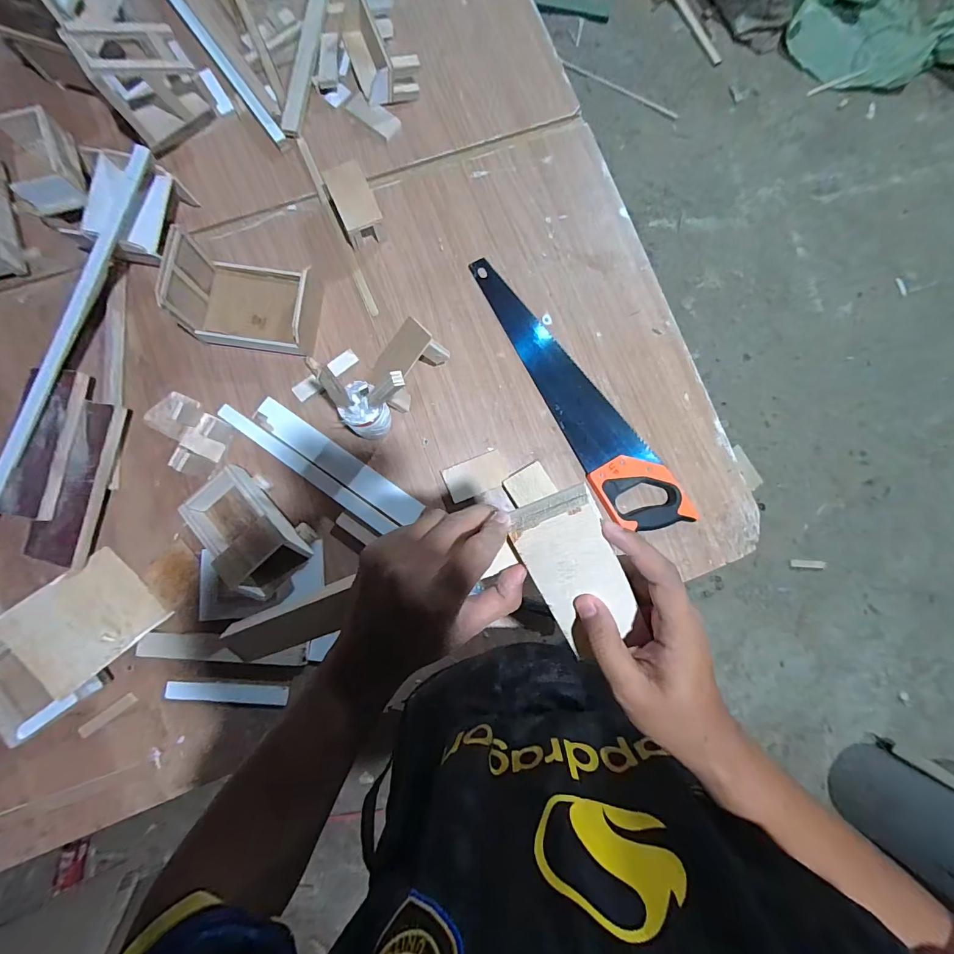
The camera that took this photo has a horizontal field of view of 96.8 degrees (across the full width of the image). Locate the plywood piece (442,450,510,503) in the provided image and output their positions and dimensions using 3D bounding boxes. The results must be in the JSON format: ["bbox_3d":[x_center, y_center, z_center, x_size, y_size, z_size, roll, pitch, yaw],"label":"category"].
[{"bbox_3d":[0.000,-0.001,0.657,0.095,0.008,0.056,-22,78,-2],"label":"plywood piece"}]

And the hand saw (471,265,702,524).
[{"bbox_3d":[0.158,-0.136,0.674,0.119,0.034,0.531,-32,87,-6],"label":"hand saw"}]

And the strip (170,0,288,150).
[{"bbox_3d":[-0.458,-0.737,0.707,0.024,0.013,0.462,-36,88,-6],"label":"strip"}]

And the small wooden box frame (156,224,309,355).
[{"bbox_3d":[-0.337,-0.260,0.614,0.173,0.107,0.133,8,84,-3],"label":"small wooden box frame"}]

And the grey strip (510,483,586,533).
[{"bbox_3d":[0.046,0.020,0.273,0.051,0.026,0.004,-24,112,16],"label":"grey strip"}]

